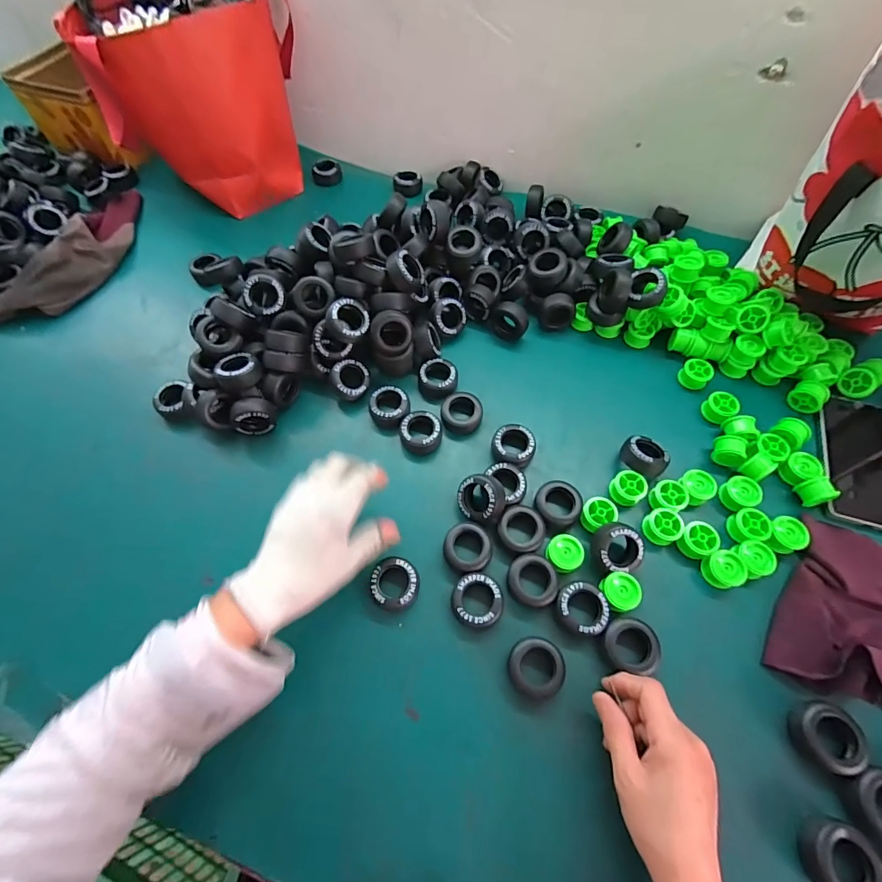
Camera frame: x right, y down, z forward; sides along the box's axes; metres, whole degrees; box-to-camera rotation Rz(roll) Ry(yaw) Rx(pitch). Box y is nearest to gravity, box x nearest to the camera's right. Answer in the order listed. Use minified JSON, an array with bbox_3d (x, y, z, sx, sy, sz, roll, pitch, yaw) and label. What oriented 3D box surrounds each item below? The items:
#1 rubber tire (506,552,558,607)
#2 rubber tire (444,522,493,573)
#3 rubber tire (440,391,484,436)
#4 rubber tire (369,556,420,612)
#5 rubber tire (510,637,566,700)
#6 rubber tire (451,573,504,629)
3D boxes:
[{"bbox_3d":[0.090,0.136,0.421,0.048,0.018,0.047,13,66,8],"label":"rubber tire"},{"bbox_3d":[0.028,0.108,0.436,0.048,0.016,0.047,-1,65,2],"label":"rubber tire"},{"bbox_3d":[0.025,-0.031,0.514,0.048,0.027,0.048,-1,62,1],"label":"rubber tire"},{"bbox_3d":[-0.045,0.141,0.423,0.044,0.025,0.048,11,66,7],"label":"rubber tire"},{"bbox_3d":[0.086,0.205,0.389,0.048,0.023,0.047,-1,65,2],"label":"rubber tire"},{"bbox_3d":[0.035,0.154,0.415,0.048,0.022,0.047,8,66,6],"label":"rubber tire"}]

